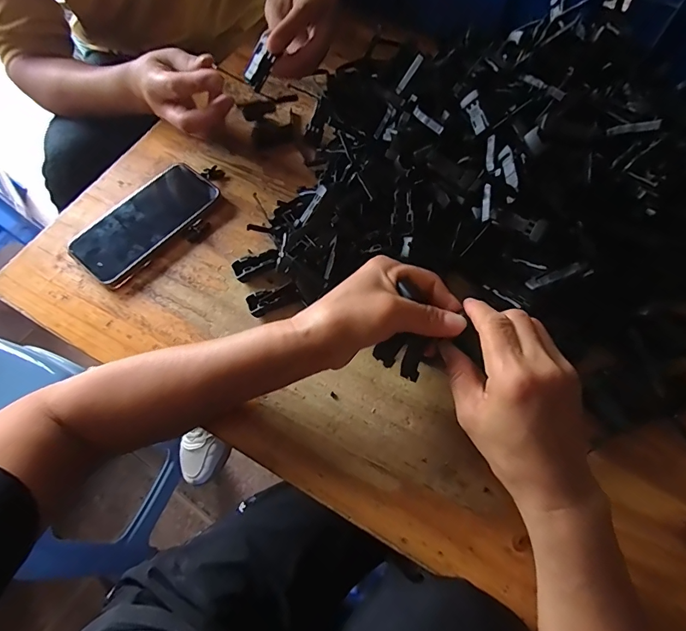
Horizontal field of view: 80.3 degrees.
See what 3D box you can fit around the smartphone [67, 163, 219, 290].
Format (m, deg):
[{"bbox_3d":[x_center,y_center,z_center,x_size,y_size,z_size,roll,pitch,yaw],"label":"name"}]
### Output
[{"bbox_3d":[-0.201,-0.098,0.415,0.080,0.014,0.147,36,70,16],"label":"smartphone"}]

